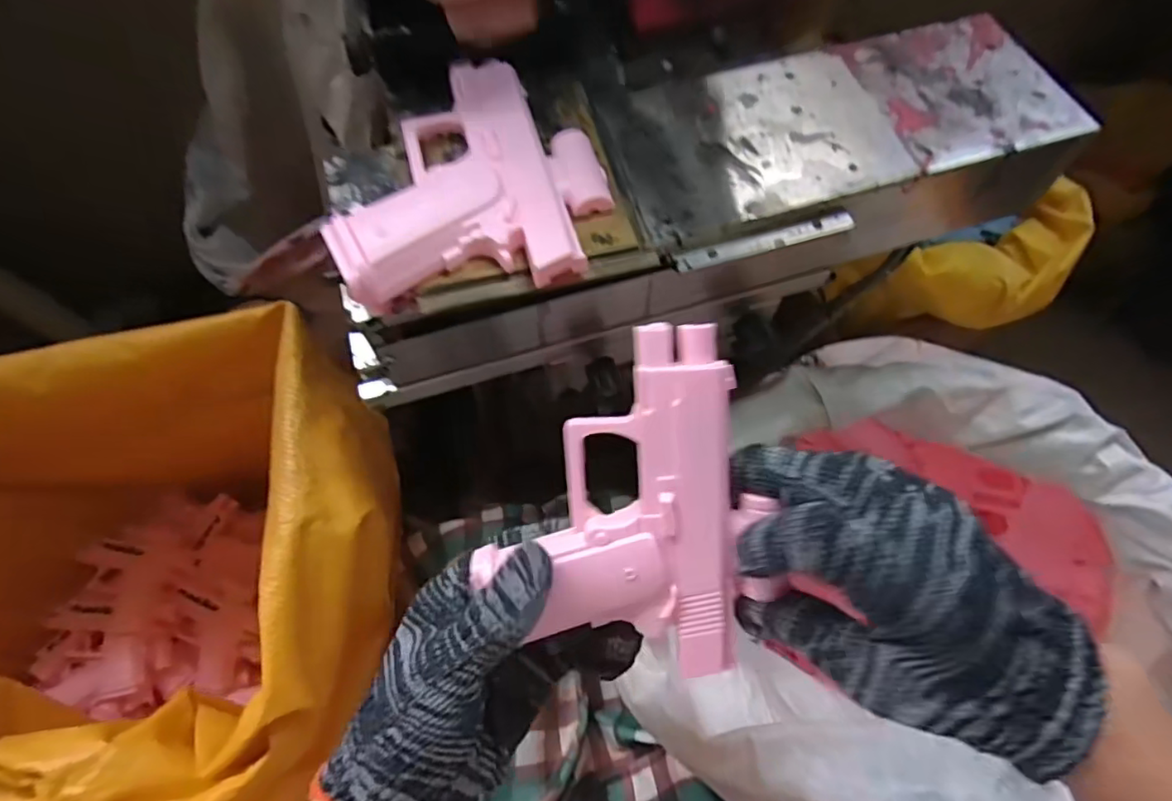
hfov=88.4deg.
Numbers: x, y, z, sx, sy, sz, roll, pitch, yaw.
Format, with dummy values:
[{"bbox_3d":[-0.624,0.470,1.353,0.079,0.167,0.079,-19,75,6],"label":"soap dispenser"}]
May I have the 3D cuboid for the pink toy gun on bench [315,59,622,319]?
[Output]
[{"bbox_3d":[-0.056,-0.109,0.289,0.123,0.020,0.128,-11,65,-6],"label":"pink toy gun on bench"}]

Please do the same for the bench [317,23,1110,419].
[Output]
[{"bbox_3d":[0.068,-0.117,0.355,0.420,0.105,0.125,-17,65,-8],"label":"bench"}]

